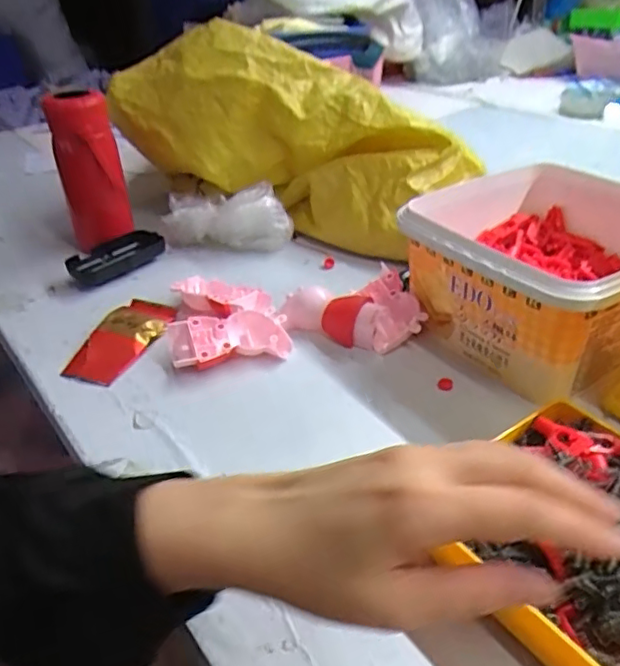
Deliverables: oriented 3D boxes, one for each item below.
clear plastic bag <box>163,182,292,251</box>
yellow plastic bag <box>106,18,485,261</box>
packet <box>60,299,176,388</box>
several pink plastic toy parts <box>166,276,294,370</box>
[{"bbox_3d":[-0.101,-0.137,0.729,0.158,0.069,0.062,8,36,16],"label":"clear plastic bag"},{"bbox_3d":[-0.033,-0.248,0.740,0.442,0.175,0.162,27,42,16],"label":"yellow plastic bag"},{"bbox_3d":[-0.175,0.005,0.563,0.054,0.025,0.112,12,37,22],"label":"packet"},{"bbox_3d":[-0.083,-0.019,0.582,0.107,0.033,0.149,-9,34,-8],"label":"several pink plastic toy parts"}]

